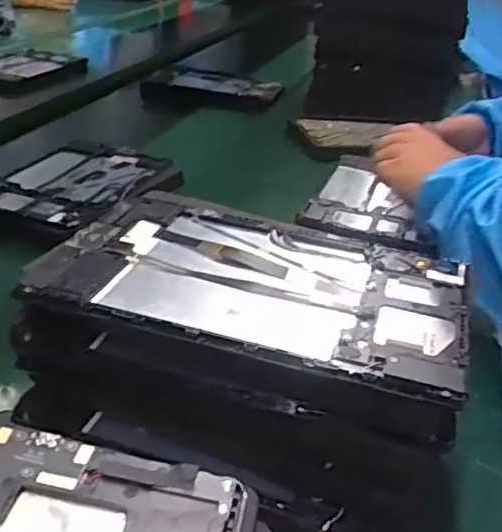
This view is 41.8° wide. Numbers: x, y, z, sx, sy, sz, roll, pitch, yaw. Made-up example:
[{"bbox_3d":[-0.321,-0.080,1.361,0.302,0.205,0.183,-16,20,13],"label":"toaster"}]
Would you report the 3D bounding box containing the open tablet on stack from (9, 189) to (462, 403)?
[{"bbox_3d":[0.007,0.006,0.393,0.238,0.012,0.151,13,32,14],"label":"open tablet on stack"}]

